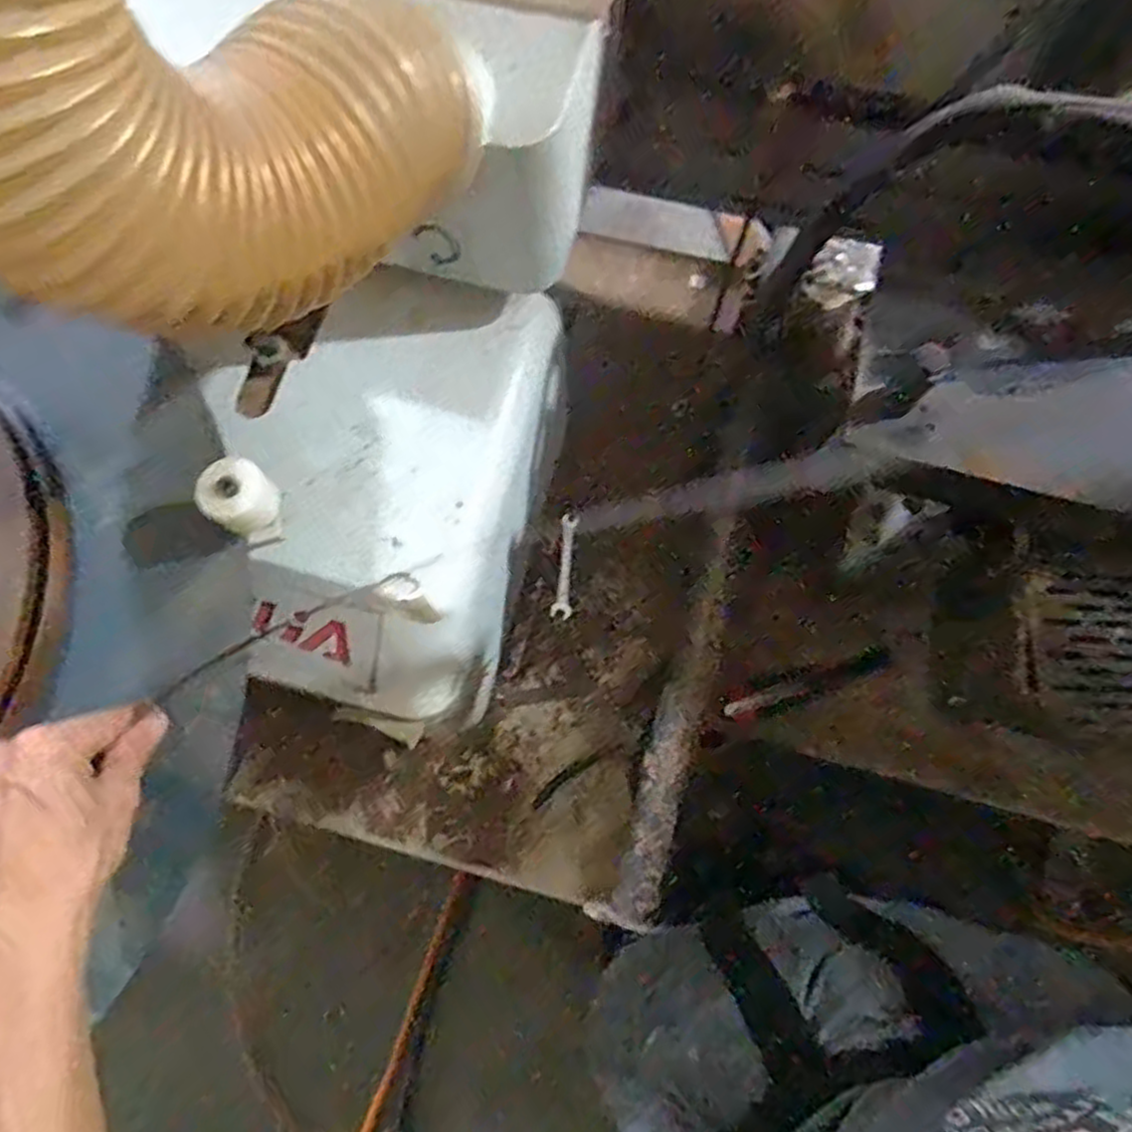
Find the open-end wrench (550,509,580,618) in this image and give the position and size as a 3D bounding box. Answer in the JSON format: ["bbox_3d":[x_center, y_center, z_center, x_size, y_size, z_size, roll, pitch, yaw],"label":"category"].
[{"bbox_3d":[-0.001,-0.001,0.815,0.021,0.004,0.114,5,74,2],"label":"open-end wrench"}]

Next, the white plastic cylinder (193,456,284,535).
[{"bbox_3d":[-0.203,-0.044,0.470,0.039,0.027,0.041,0,74,1],"label":"white plastic cylinder"}]

